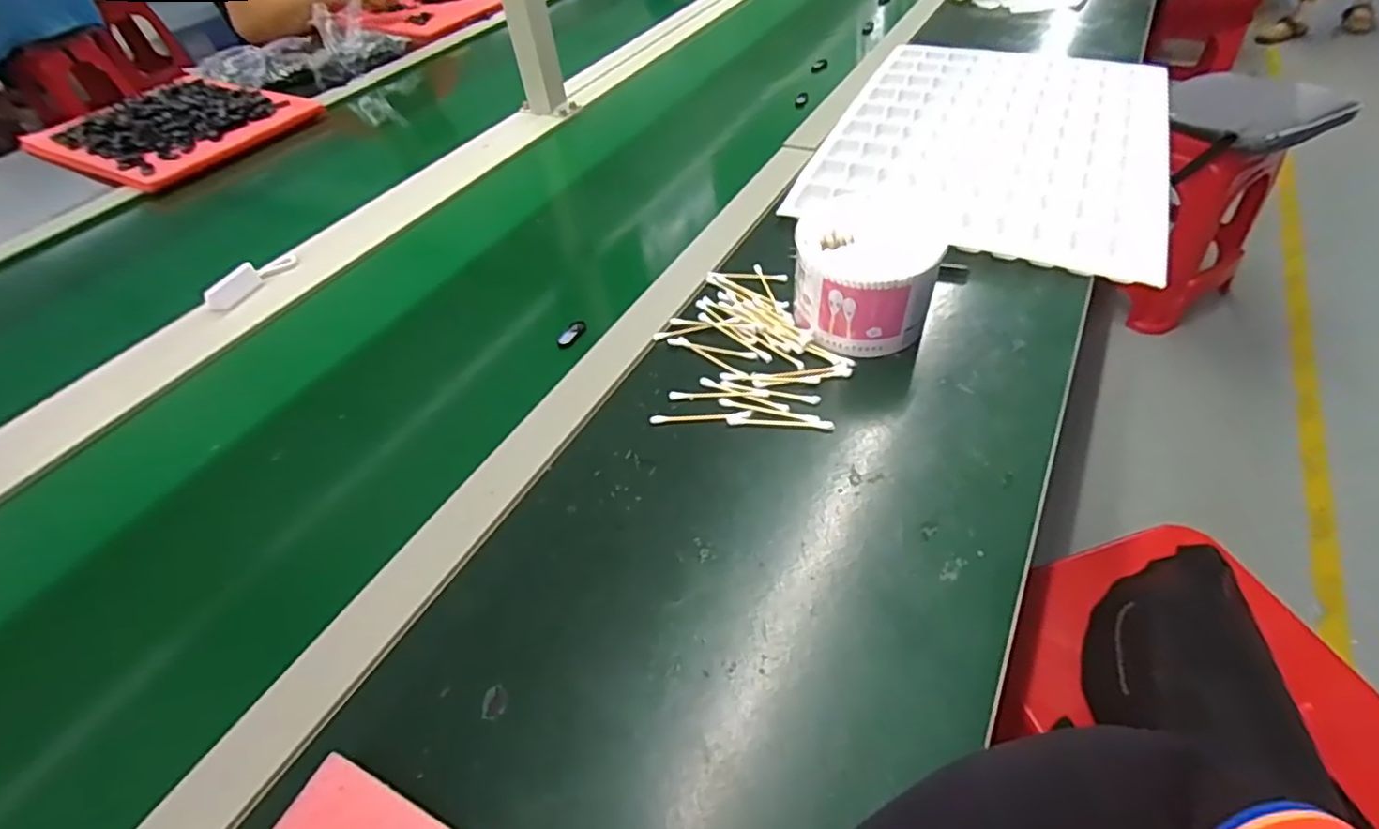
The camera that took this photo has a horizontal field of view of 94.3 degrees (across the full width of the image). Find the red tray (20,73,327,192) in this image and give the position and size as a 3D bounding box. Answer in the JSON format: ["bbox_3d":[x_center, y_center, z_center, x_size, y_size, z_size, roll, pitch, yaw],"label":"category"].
[{"bbox_3d":[-0.730,-0.406,0.897,0.316,0.029,0.264,18,52,20],"label":"red tray"}]

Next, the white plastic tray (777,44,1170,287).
[{"bbox_3d":[0.340,-0.315,0.710,0.323,0.017,0.477,18,52,20],"label":"white plastic tray"}]

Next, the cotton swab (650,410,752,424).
[{"bbox_3d":[0.008,0.001,0.458,0.072,0.004,0.008,-2,48,4],"label":"cotton swab"}]

